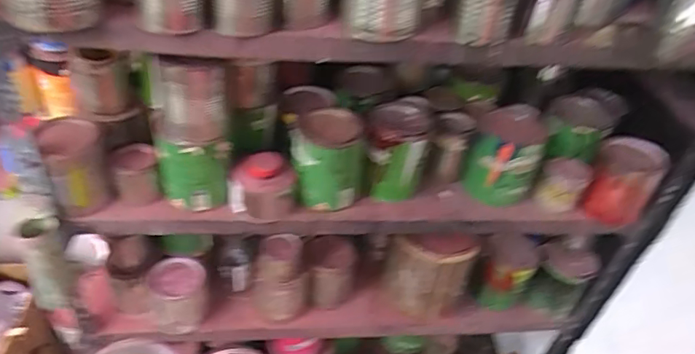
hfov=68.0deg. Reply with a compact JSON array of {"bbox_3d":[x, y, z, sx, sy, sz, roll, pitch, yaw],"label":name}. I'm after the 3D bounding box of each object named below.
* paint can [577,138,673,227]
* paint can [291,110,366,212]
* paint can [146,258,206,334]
[{"bbox_3d":[0.452,0.008,0.852,0.099,0.121,0.095,5,40,-4],"label":"paint can"},{"bbox_3d":[-0.034,-0.027,0.805,0.105,0.123,0.102,4,40,-5],"label":"paint can"},{"bbox_3d":[-0.306,0.215,0.940,0.092,0.107,0.089,5,40,-4],"label":"paint can"}]

